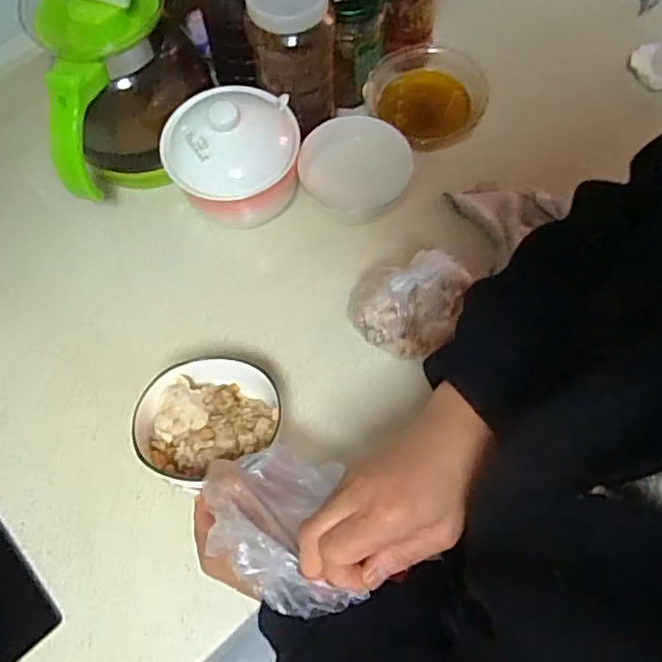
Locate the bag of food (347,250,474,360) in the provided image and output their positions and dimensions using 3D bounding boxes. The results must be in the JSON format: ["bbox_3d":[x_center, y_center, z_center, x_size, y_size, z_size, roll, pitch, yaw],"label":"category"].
[{"bbox_3d":[0.068,-0.024,0.523,0.104,0.098,0.074,11,69,6],"label":"bag of food"}]

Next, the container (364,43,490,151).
[{"bbox_3d":[0.102,-0.248,0.642,0.126,0.054,0.111,9,69,6],"label":"container"}]

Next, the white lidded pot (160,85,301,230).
[{"bbox_3d":[-0.093,-0.169,0.578,0.125,0.123,0.115,-1,68,2],"label":"white lidded pot"}]

